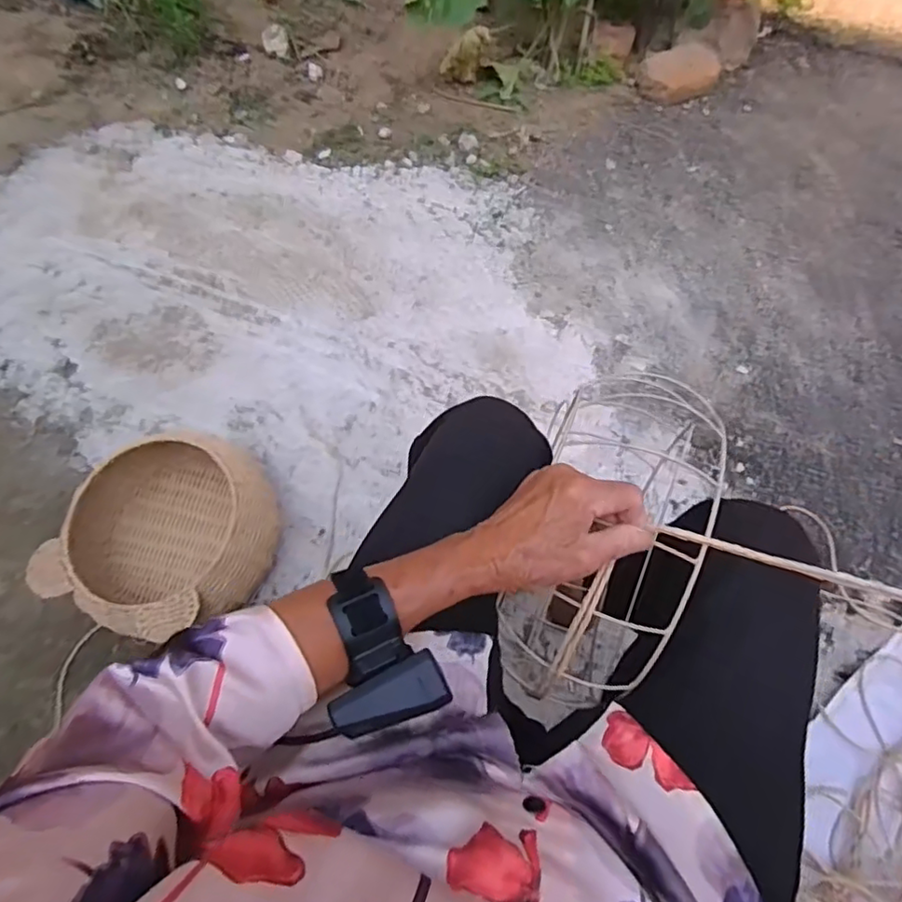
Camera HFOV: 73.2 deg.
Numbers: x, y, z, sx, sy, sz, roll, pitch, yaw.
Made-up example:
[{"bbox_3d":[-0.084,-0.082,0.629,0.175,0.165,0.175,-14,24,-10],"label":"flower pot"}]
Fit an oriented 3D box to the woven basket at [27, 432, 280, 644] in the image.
[{"bbox_3d":[-0.427,0.117,0.916,0.313,0.173,0.259,-13,63,-8],"label":"woven basket"}]

